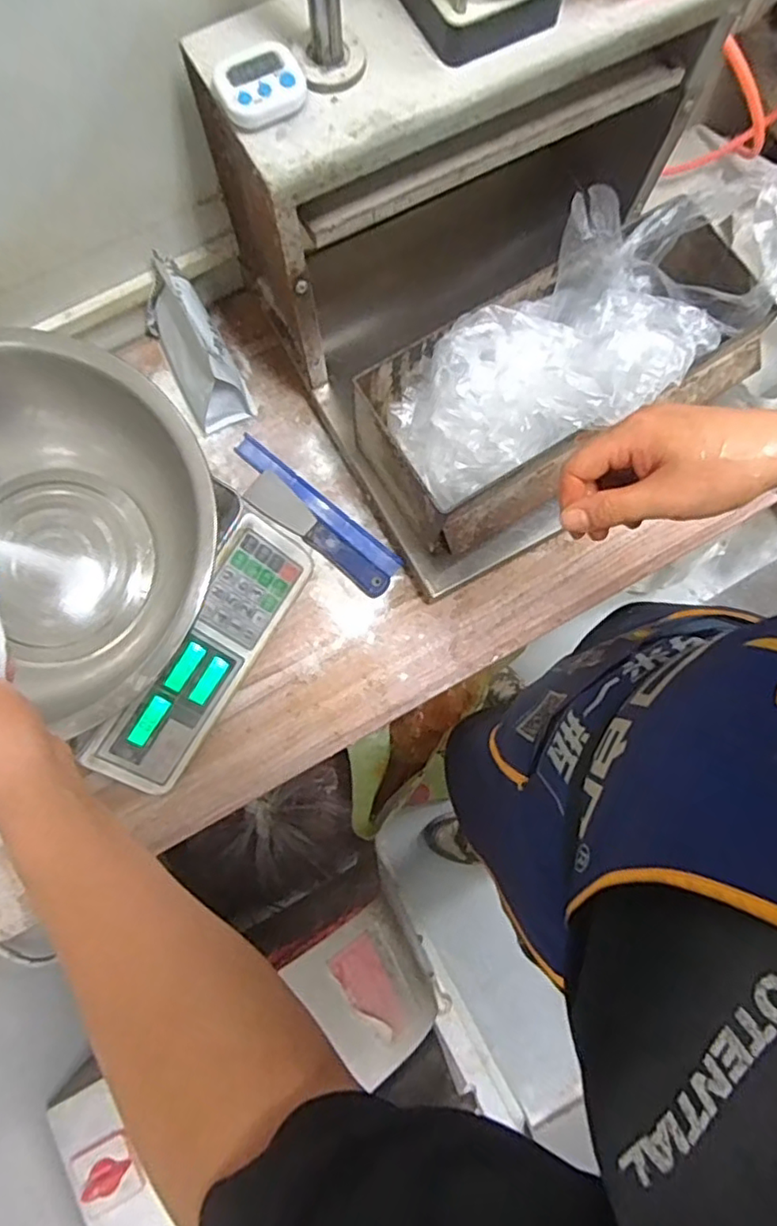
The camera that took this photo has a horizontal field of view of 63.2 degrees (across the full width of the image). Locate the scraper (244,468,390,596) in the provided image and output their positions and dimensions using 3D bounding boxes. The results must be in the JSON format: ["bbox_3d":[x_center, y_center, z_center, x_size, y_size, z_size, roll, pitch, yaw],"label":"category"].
[{"bbox_3d":[-0.088,-0.099,0.779,0.216,0.021,0.044,40,81,7],"label":"scraper"}]

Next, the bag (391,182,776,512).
[{"bbox_3d":[0.203,-0.281,0.649,0.414,0.120,0.192,-38,81,-7],"label":"bag"}]

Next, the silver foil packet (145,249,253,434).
[{"bbox_3d":[-0.241,-0.327,0.779,0.080,0.108,0.168,-26,80,-6],"label":"silver foil packet"}]

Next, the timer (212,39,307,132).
[{"bbox_3d":[-0.105,-0.427,0.513,0.070,0.025,0.062,-19,79,-4],"label":"timer"}]

